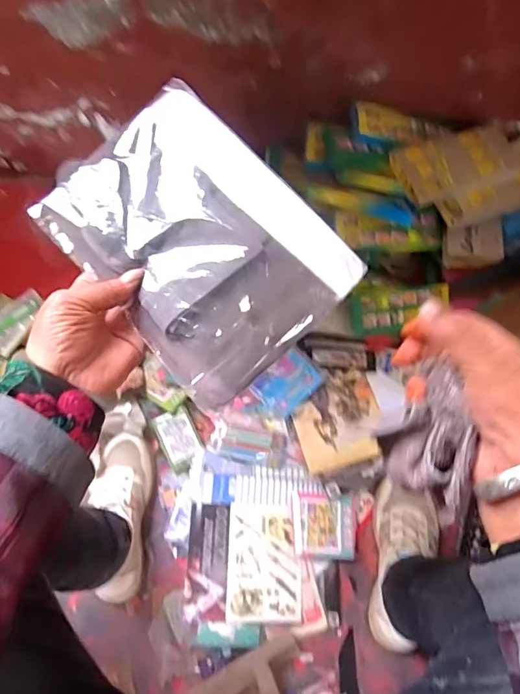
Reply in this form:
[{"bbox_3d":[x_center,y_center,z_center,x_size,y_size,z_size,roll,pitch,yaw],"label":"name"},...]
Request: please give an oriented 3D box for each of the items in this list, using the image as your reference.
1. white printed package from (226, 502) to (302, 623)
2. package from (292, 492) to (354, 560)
[{"bbox_3d":[0.008,0.320,0.704,0.106,0.014,0.157,1,70,3],"label":"white printed package"},{"bbox_3d":[0.097,0.272,0.721,0.093,0.020,0.088,3,71,4],"label":"package"}]

